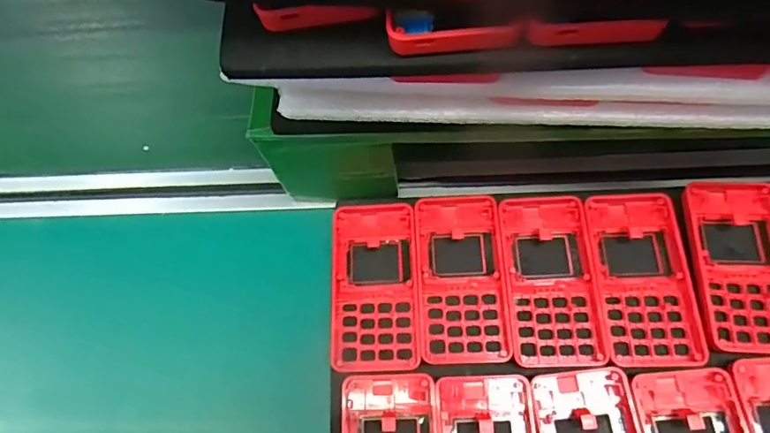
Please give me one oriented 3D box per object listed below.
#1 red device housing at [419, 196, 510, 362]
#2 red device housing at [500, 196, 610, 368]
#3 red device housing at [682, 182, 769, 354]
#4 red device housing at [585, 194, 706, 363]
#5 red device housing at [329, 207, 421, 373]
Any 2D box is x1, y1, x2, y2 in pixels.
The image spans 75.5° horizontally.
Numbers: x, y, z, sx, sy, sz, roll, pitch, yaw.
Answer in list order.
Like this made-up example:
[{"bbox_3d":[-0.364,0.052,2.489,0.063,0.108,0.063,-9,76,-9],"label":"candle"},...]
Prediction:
[{"bbox_3d":[0.055,0.042,0.362,0.062,0.017,0.123,-1,65,1],"label":"red device housing"},{"bbox_3d":[0.119,0.042,0.356,0.063,0.014,0.123,-1,65,2],"label":"red device housing"},{"bbox_3d":[0.248,0.031,0.346,0.064,0.017,0.124,3,65,3],"label":"red device housing"},{"bbox_3d":[0.182,0.041,0.351,0.065,0.015,0.123,0,65,2],"label":"red device housing"},{"bbox_3d":[-0.007,0.049,0.365,0.061,0.015,0.125,-2,65,1],"label":"red device housing"}]

